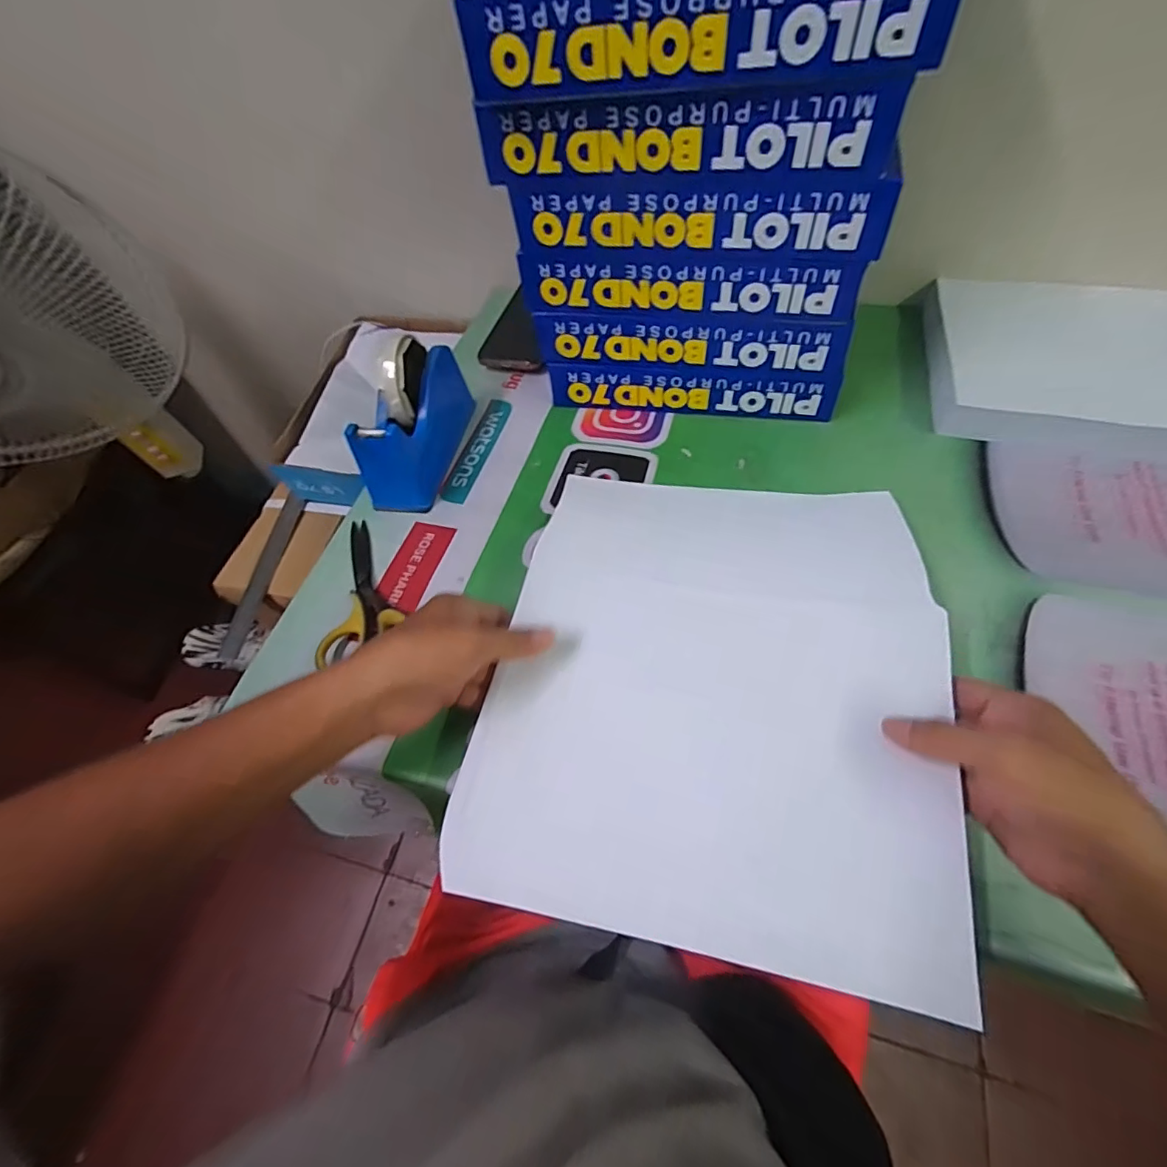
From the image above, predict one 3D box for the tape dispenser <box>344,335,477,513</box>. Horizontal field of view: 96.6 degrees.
[{"bbox_3d":[-0.158,-0.161,0.489,0.052,0.103,0.152,10,61,9],"label":"tape dispenser"}]

